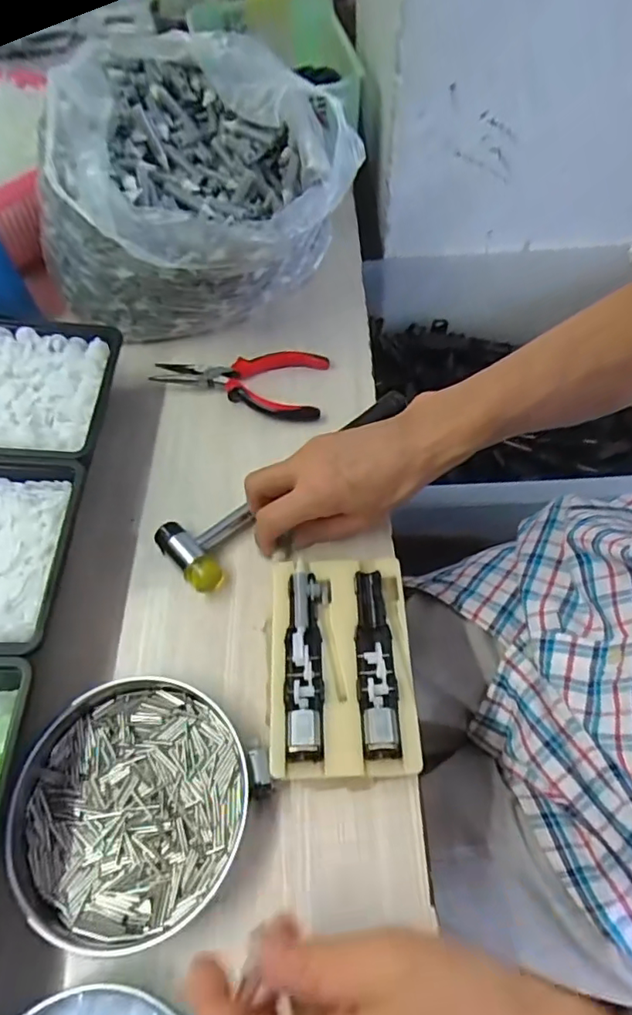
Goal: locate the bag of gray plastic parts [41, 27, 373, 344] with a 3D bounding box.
[{"bbox_3d":[-0.104,-0.264,0.483,0.227,0.165,0.224,22,61,16],"label":"bag of gray plastic parts"}]

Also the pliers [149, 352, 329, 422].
[{"bbox_3d":[-0.071,-0.114,0.497,0.155,0.023,0.072,5,58,6],"label":"pliers"}]

